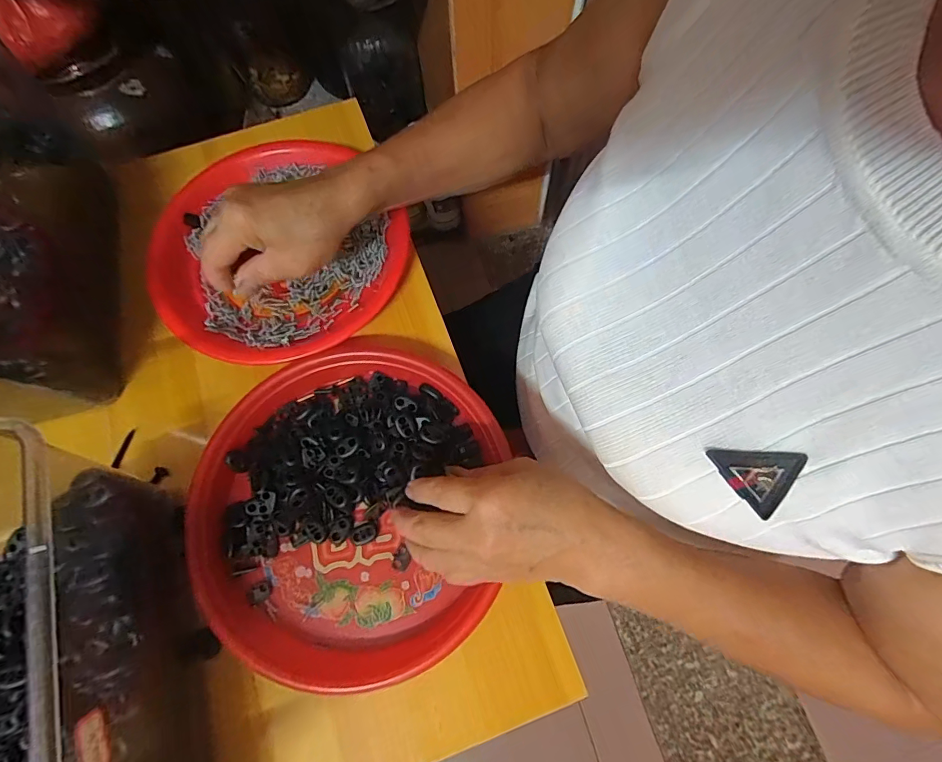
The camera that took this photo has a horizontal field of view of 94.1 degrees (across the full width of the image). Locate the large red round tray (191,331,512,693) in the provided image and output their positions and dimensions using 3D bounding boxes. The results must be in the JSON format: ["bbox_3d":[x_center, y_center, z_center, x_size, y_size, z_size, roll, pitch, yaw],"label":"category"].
[{"bbox_3d":[-0.095,0.088,0.336,0.218,0.025,0.238,0,73,2],"label":"large red round tray"}]

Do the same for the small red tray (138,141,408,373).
[{"bbox_3d":[-0.178,-0.124,0.404,0.217,0.026,0.226,-41,76,-10],"label":"small red tray"}]

